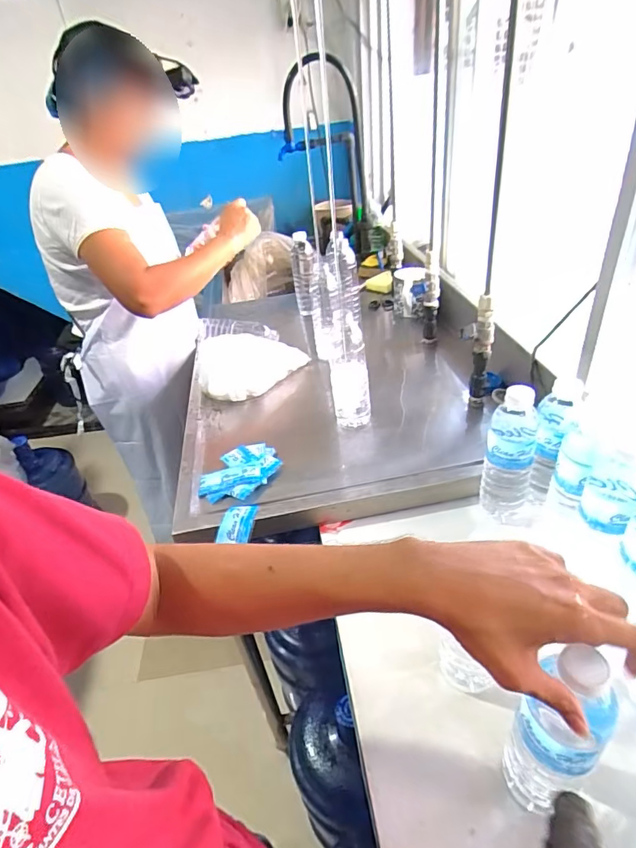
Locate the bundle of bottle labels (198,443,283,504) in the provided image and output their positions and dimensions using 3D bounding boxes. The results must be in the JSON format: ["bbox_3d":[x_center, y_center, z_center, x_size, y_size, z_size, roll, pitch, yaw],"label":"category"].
[{"bbox_3d":[-0.126,0.077,0.763,0.100,0.010,0.134,19,44,31],"label":"bundle of bottle labels"}]

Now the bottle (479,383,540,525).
[{"bbox_3d":[0.265,0.036,0.646,0.066,0.202,0.083,10,40,23],"label":"bottle"}]

